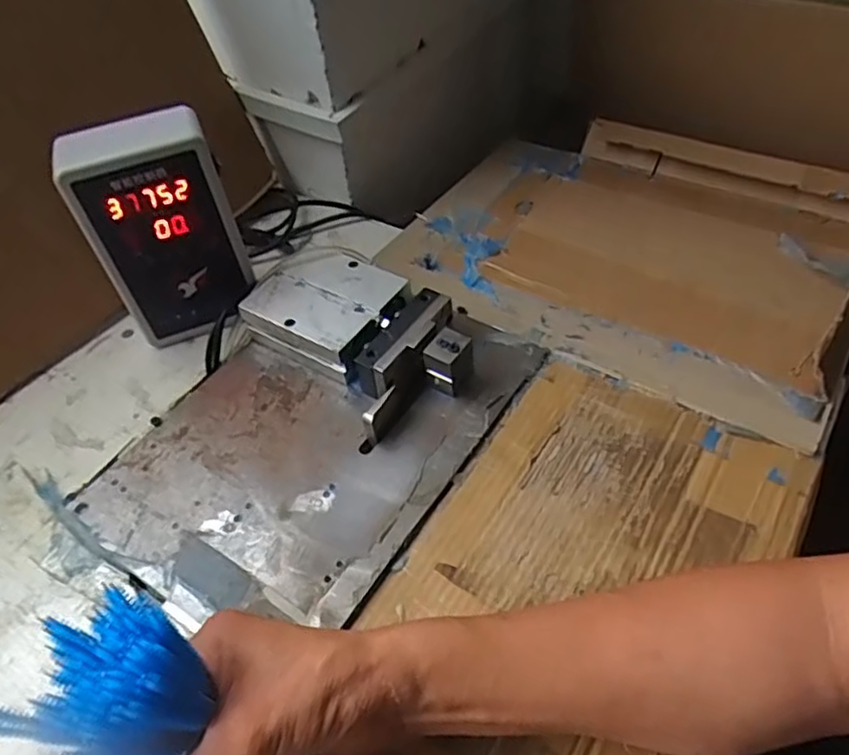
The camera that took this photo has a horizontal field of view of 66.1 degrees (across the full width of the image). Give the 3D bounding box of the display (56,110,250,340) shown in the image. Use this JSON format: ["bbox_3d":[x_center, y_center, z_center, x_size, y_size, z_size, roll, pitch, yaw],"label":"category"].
[{"bbox_3d":[-0.211,-0.119,0.540,0.107,0.172,0.056,-20,50,-11],"label":"display"}]

